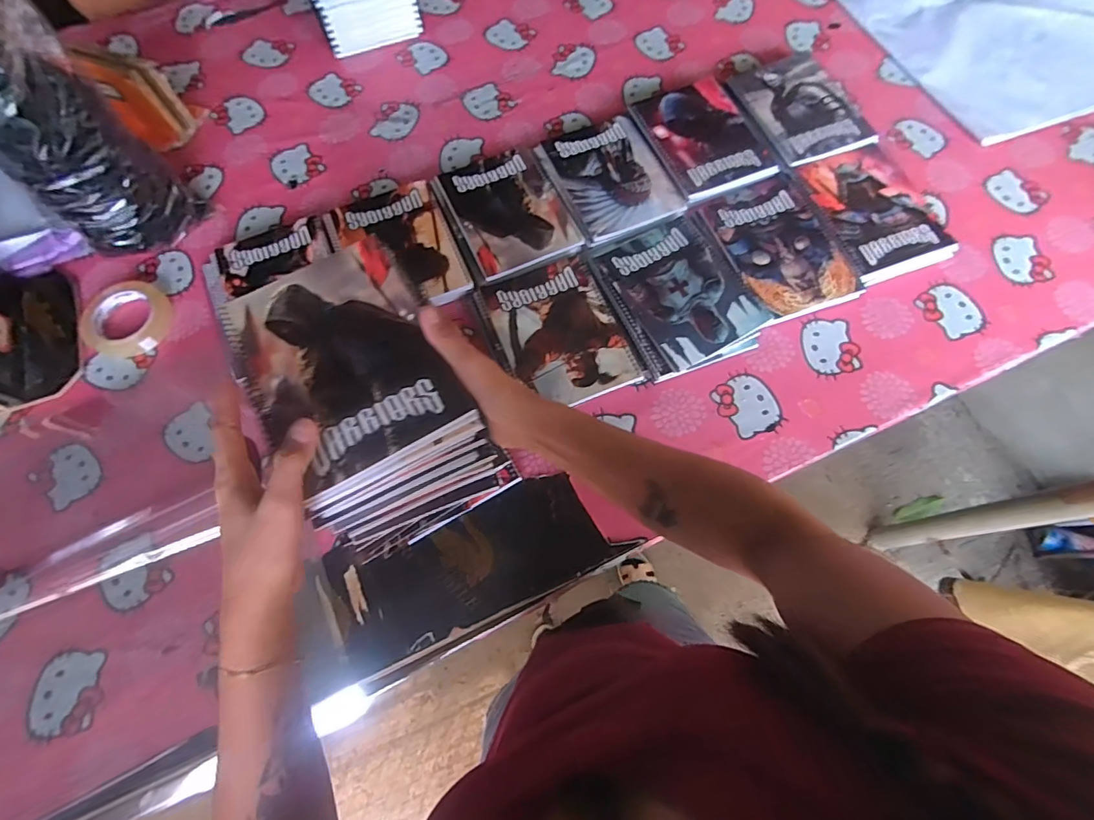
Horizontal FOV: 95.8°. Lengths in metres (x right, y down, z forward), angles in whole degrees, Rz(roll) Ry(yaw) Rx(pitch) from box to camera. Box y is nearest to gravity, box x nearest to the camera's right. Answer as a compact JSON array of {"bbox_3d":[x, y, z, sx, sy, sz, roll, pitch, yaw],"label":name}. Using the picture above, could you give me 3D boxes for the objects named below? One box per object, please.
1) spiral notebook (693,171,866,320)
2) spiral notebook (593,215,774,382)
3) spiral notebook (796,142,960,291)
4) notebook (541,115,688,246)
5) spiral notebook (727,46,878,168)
[{"bbox_3d":[0.317,-0.228,0.678,0.152,0.009,0.215,-19,69,-8],"label":"spiral notebook"},{"bbox_3d":[0.173,-0.155,0.646,0.164,0.009,0.205,-21,71,-7],"label":"spiral notebook"},{"bbox_3d":[0.463,-0.282,0.700,0.156,0.019,0.199,-19,72,-7],"label":"spiral notebook"},{"bbox_3d":[0.091,-0.343,0.723,0.147,0.010,0.204,-22,71,-7],"label":"notebook"},{"bbox_3d":[0.391,-0.469,0.759,0.158,0.011,0.218,-20,69,-3],"label":"spiral notebook"}]

